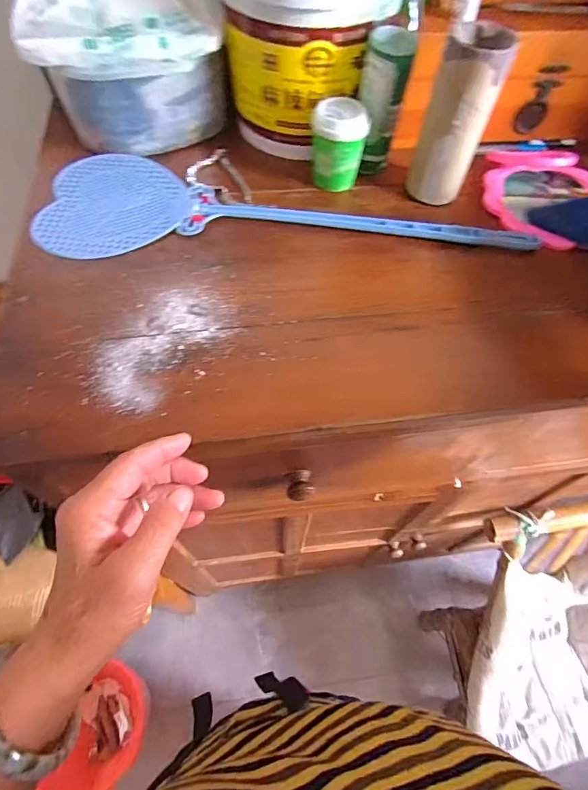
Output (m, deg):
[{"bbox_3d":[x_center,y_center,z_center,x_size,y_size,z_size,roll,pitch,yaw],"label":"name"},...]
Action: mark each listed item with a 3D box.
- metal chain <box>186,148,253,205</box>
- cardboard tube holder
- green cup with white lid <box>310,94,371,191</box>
[{"bbox_3d":[-0.088,-0.242,0.480,0.059,0.006,0.095,-20,63,-13],"label":"metal chain"},{"bbox_3d":[0.159,-0.270,0.425,0.060,0.142,0.053,17,61,8],"label":"cardboard tube holder"},{"bbox_3d":[0.047,-0.262,0.459,0.055,0.080,0.047,9,60,3],"label":"green cup with white lid"}]

